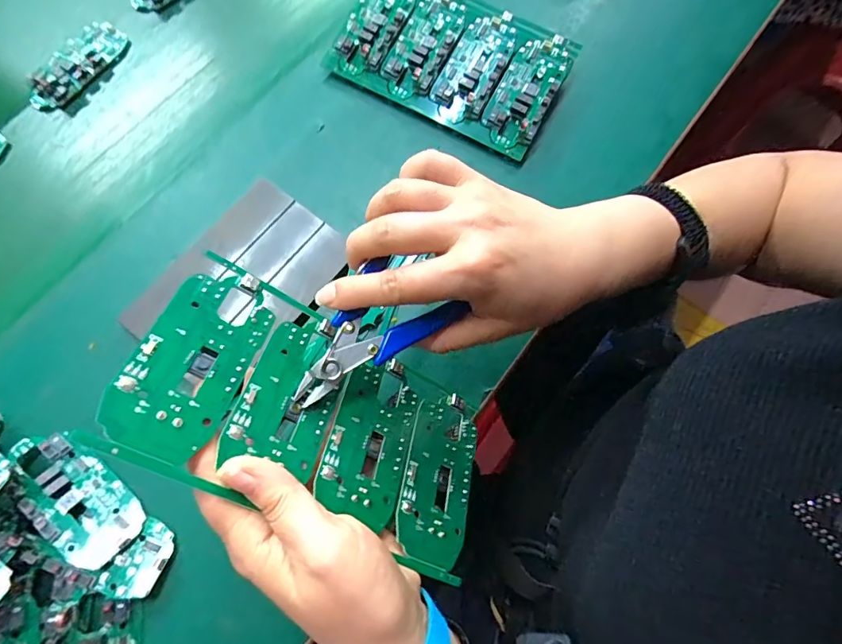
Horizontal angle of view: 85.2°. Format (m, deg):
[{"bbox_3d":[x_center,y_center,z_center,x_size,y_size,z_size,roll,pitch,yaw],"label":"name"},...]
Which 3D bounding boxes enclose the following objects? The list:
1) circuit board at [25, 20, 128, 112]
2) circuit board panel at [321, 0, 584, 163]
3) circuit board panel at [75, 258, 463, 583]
[{"bbox_3d":[-0.305,-0.228,0.405,0.044,0.012,0.098,34,77,5],"label":"circuit board"},{"bbox_3d":[0.027,-0.231,0.397,0.190,0.026,0.117,29,76,4],"label":"circuit board panel"},{"bbox_3d":[-0.047,0.051,0.239,0.186,0.004,0.104,32,47,-21],"label":"circuit board panel"}]

